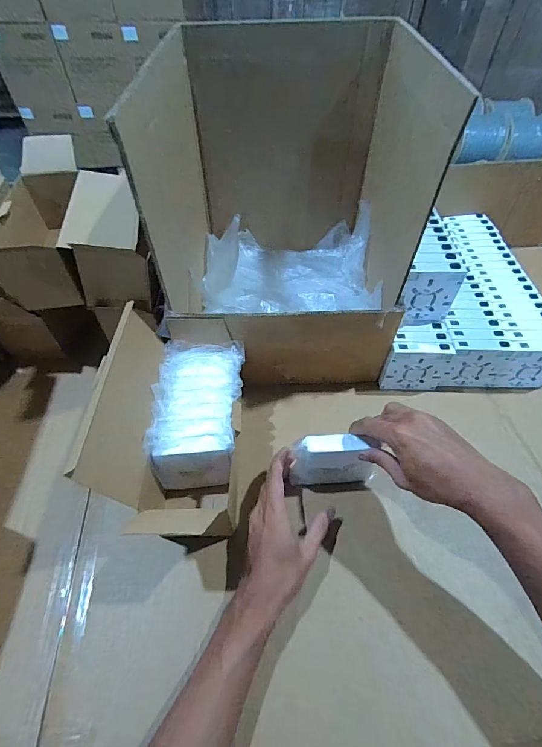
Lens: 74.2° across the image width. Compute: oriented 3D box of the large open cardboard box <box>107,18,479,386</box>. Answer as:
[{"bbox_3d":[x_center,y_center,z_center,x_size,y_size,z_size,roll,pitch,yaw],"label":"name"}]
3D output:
[{"bbox_3d":[0.023,-0.221,0.512,0.332,0.342,0.331,5,52,3],"label":"large open cardboard box"}]

